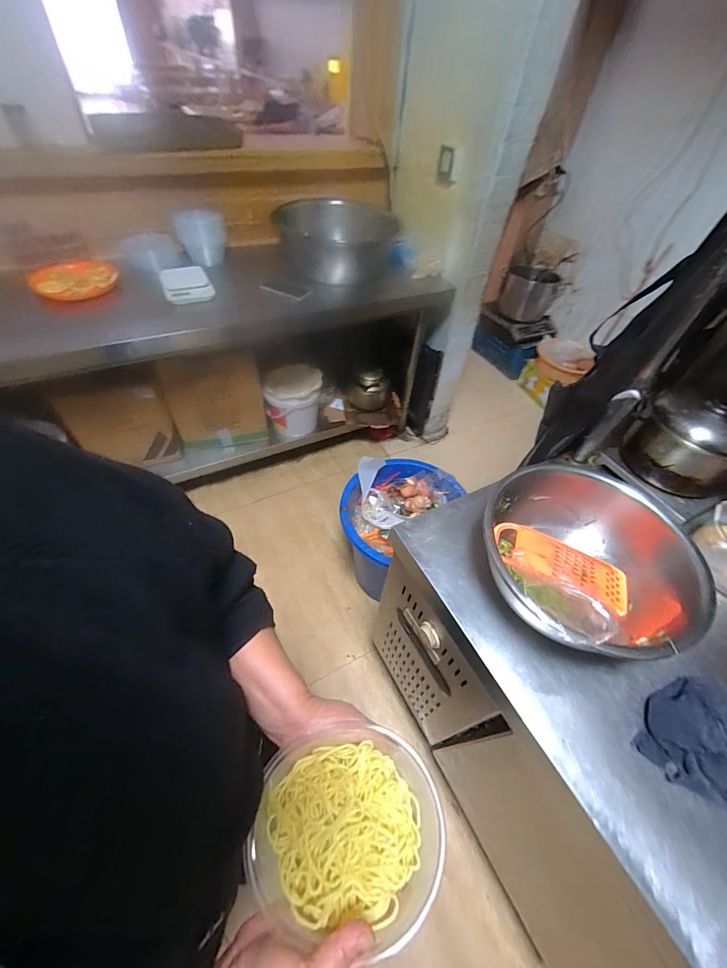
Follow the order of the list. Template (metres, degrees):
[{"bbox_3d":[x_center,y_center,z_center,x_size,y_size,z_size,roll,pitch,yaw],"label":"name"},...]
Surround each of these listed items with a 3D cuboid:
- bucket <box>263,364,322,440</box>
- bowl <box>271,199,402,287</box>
[{"bbox_3d":[-0.284,-0.365,1.649,0.226,0.264,0.210,3,51,-3],"label":"bucket"},{"bbox_3d":[-0.097,-0.955,1.482,0.471,0.206,0.511,-2,50,3],"label":"bowl"}]

